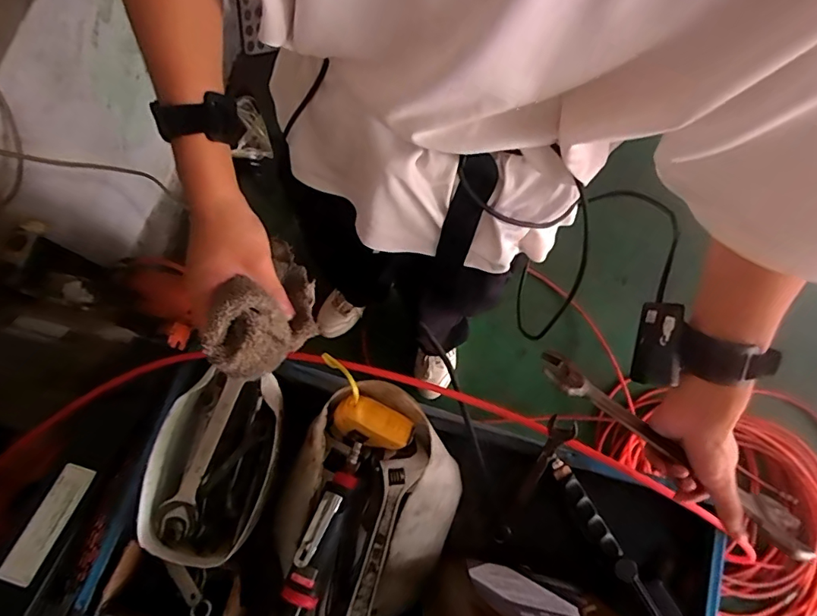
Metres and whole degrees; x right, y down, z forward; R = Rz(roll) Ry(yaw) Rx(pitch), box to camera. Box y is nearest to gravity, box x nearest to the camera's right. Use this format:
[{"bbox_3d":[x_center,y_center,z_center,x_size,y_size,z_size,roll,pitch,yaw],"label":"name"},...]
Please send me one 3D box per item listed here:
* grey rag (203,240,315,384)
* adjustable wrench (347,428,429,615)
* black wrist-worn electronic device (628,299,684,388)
[{"bbox_3d":[-0.113,-0.002,0.405,0.069,0.053,0.137,21,32,6],"label":"grey rag"},{"bbox_3d":[-0.031,0.260,0.554,0.046,0.019,0.244,19,58,5],"label":"adjustable wrench"},{"bbox_3d":[0.211,0.030,0.413,0.033,0.024,0.069,6,93,2],"label":"black wrist-worn electronic device"}]

